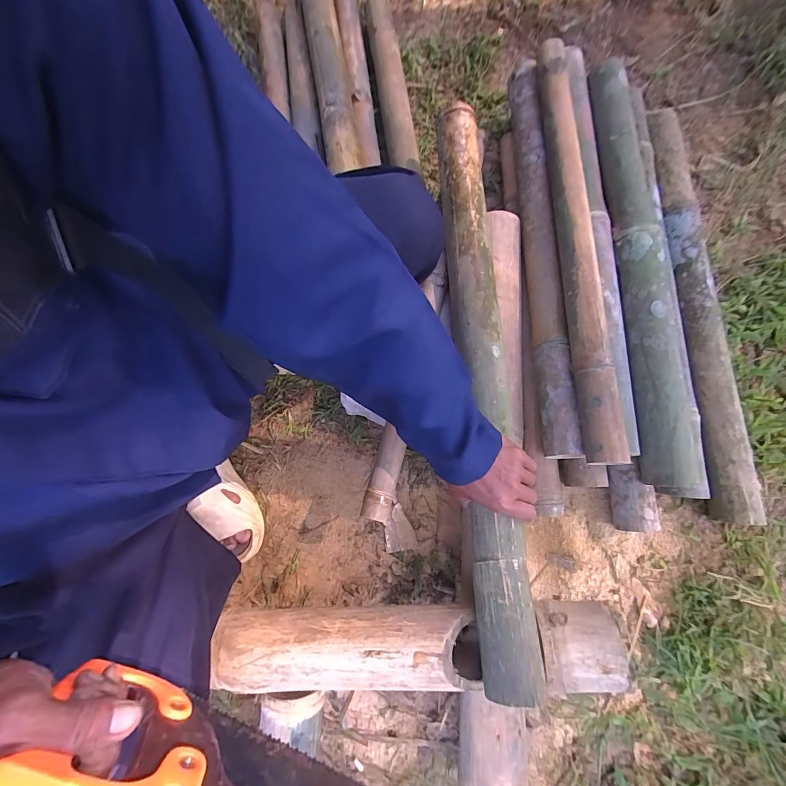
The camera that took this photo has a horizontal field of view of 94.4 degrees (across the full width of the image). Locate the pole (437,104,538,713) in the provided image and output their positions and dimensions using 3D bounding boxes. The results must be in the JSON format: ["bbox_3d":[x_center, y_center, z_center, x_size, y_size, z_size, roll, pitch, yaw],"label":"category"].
[{"bbox_3d":[0.132,-0.061,0.514,0.087,0.083,0.799,-2,74,1],"label":"pole"}]

